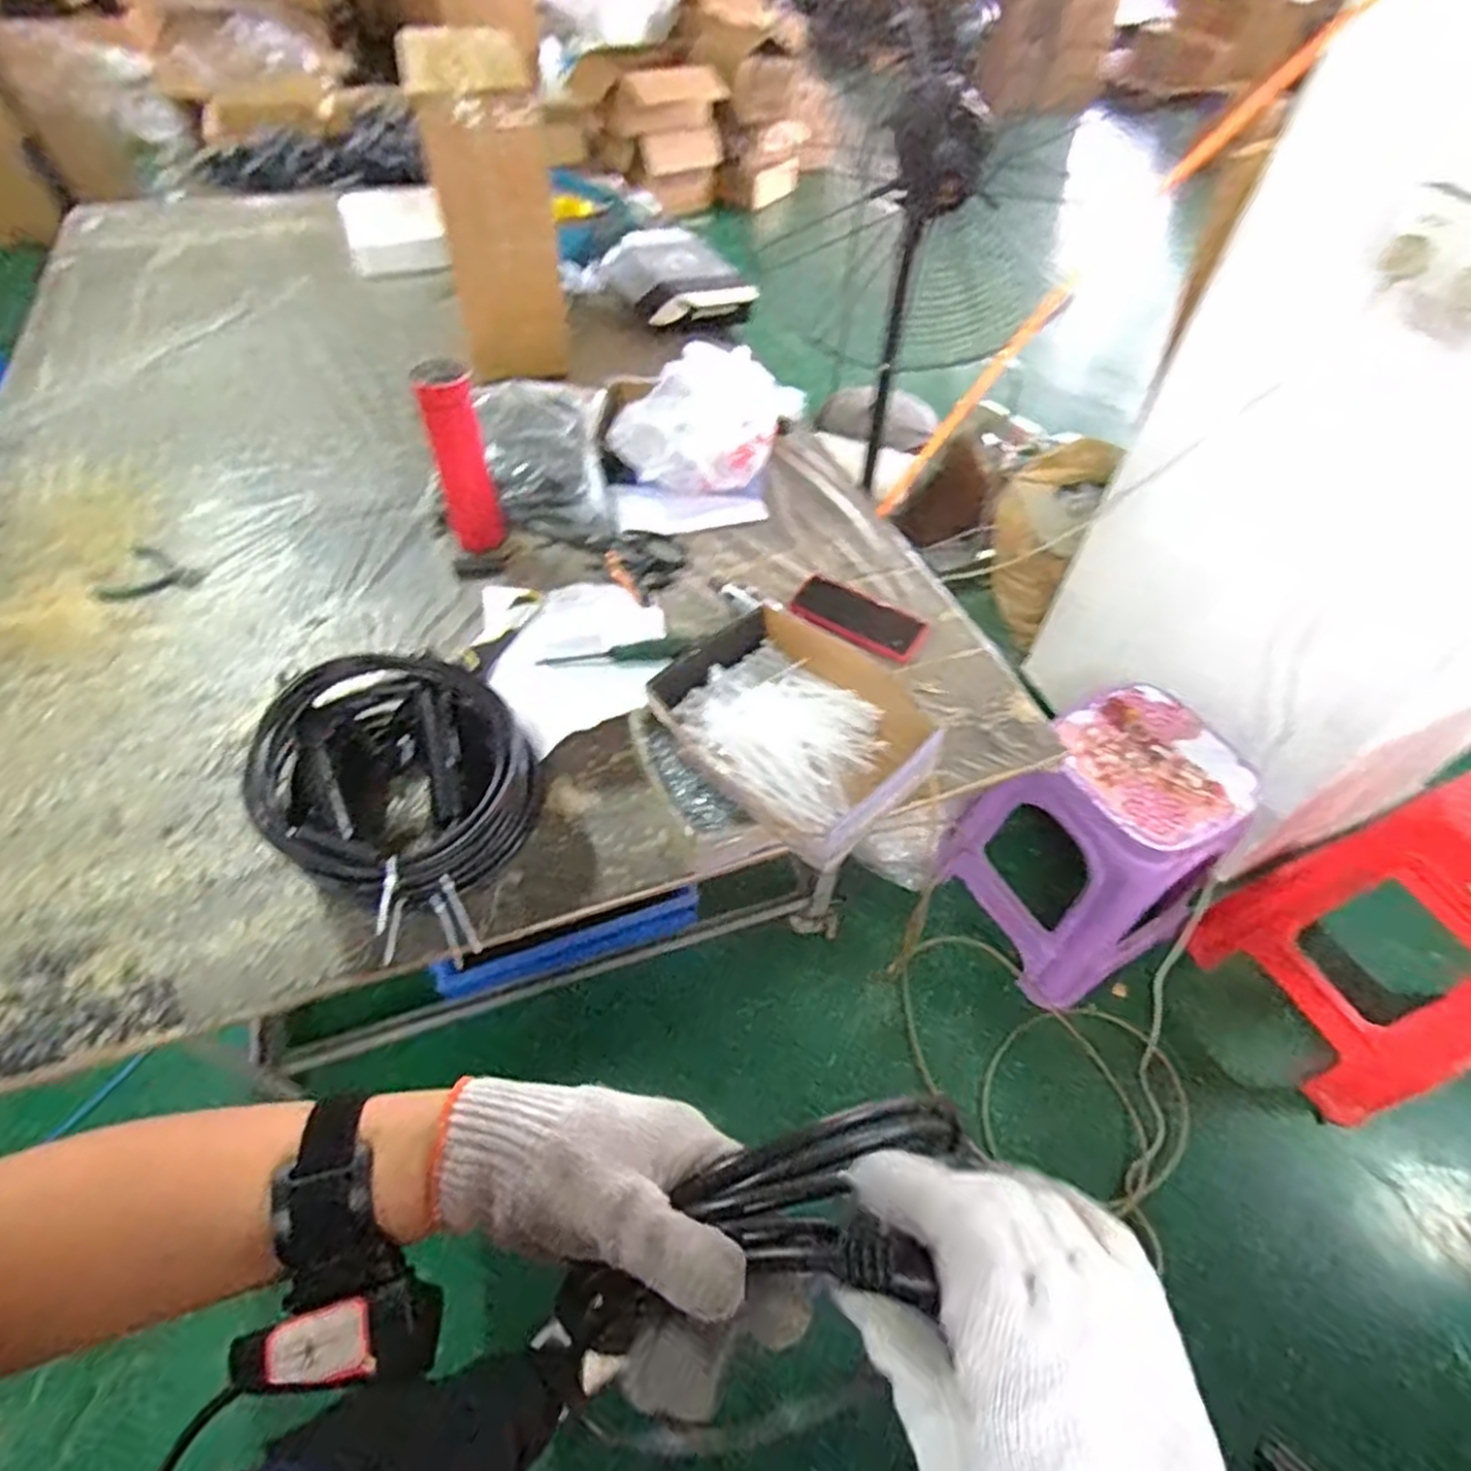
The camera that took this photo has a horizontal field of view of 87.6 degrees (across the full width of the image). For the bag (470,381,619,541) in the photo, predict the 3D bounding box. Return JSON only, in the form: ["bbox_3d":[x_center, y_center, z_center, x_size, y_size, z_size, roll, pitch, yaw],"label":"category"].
[{"bbox_3d":[-0.277,-0.406,1.107,0.180,0.091,0.310,-5,53,-8],"label":"bag"}]

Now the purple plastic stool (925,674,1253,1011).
[{"bbox_3d":[0.653,0.208,1.406,0.340,0.459,0.349,-22,57,-20],"label":"purple plastic stool"}]

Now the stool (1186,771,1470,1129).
[{"bbox_3d":[1.149,0.332,1.305,0.316,0.554,0.394,-23,57,-20],"label":"stool"}]

